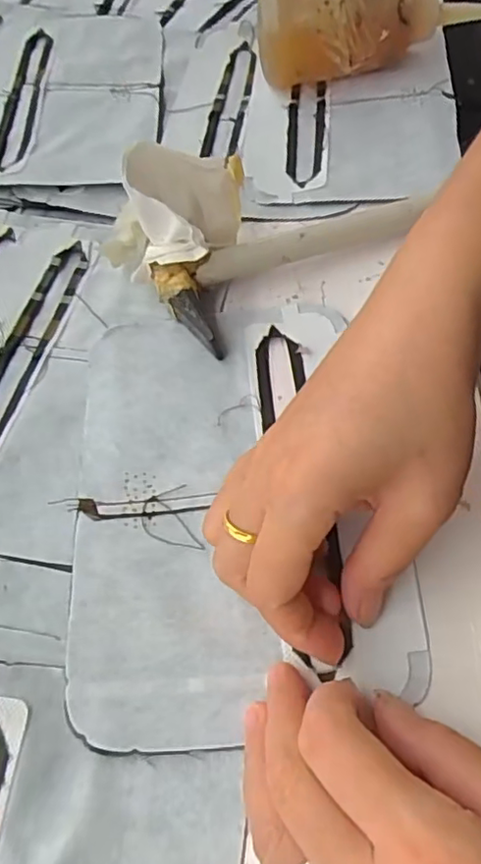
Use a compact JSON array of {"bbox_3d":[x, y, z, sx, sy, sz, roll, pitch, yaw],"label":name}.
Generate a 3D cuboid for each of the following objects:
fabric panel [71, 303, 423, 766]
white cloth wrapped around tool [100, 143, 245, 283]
[{"bbox_3d":[-0.006,0.022,0.260,0.127,0.006,0.193,-8,57,0],"label":"fabric panel"},{"bbox_3d":[-0.034,-0.112,0.310,0.056,0.062,0.064,19,61,16],"label":"white cloth wrapped around tool"}]

